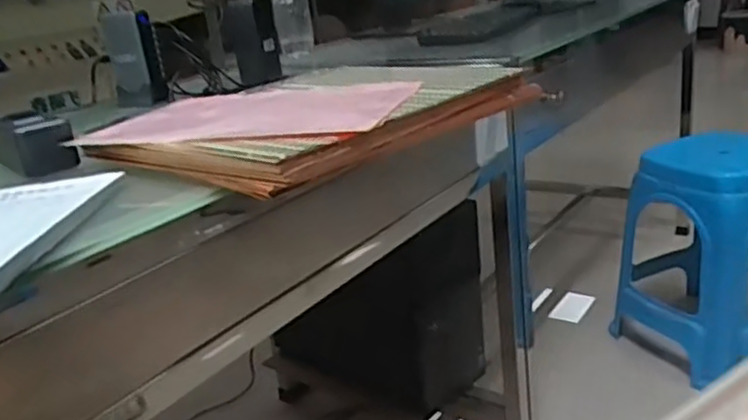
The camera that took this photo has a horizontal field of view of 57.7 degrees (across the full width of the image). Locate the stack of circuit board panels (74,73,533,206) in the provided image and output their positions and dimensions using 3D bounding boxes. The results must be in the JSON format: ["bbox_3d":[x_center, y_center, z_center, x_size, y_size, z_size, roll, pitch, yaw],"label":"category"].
[{"bbox_3d":[-0.063,-0.097,0.700,0.304,0.035,0.352,9,25,37],"label":"stack of circuit board panels"}]

